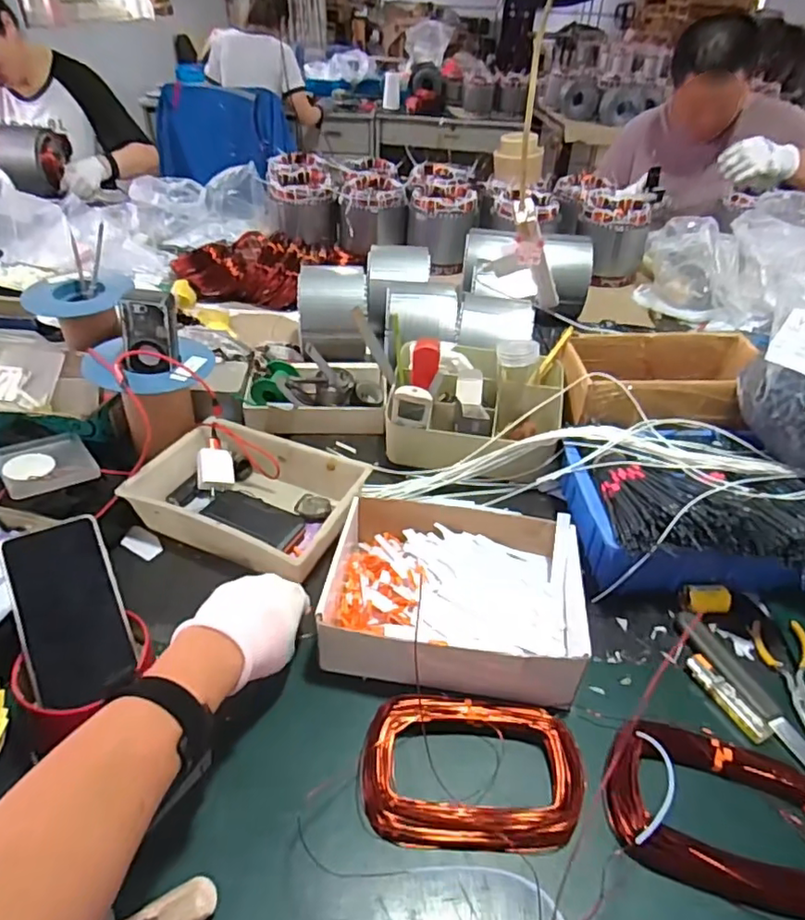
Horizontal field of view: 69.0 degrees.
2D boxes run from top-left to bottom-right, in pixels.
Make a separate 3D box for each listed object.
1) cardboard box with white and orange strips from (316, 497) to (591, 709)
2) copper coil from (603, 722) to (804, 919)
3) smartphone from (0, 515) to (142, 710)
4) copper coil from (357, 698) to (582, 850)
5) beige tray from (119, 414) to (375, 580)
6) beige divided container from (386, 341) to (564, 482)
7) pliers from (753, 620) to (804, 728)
[{"bbox_3d":[0.054,0.135,0.588,0.246,0.069,0.205,8,39,6],"label":"cardboard box with white and orange strips"},{"bbox_3d":[0.257,0.276,0.463,0.185,0.025,0.119,10,39,8],"label":"copper coil"},{"bbox_3d":[-0.283,0.128,0.500,0.078,0.010,0.153,-20,79,-22],"label":"smartphone"},{"bbox_3d":[0.057,0.252,0.479,0.175,0.024,0.106,3,39,0],"label":"copper coil"},{"bbox_3d":[-0.175,0.043,0.697,0.248,0.061,0.168,17,41,17],"label":"beige tray"},{"bbox_3d":[0.100,-0.075,0.797,0.225,0.119,0.188,8,39,6],"label":"beige divided container"},{"bbox_3d":[0.380,0.206,0.567,0.047,0.006,0.123,10,39,8],"label":"pliers"}]

